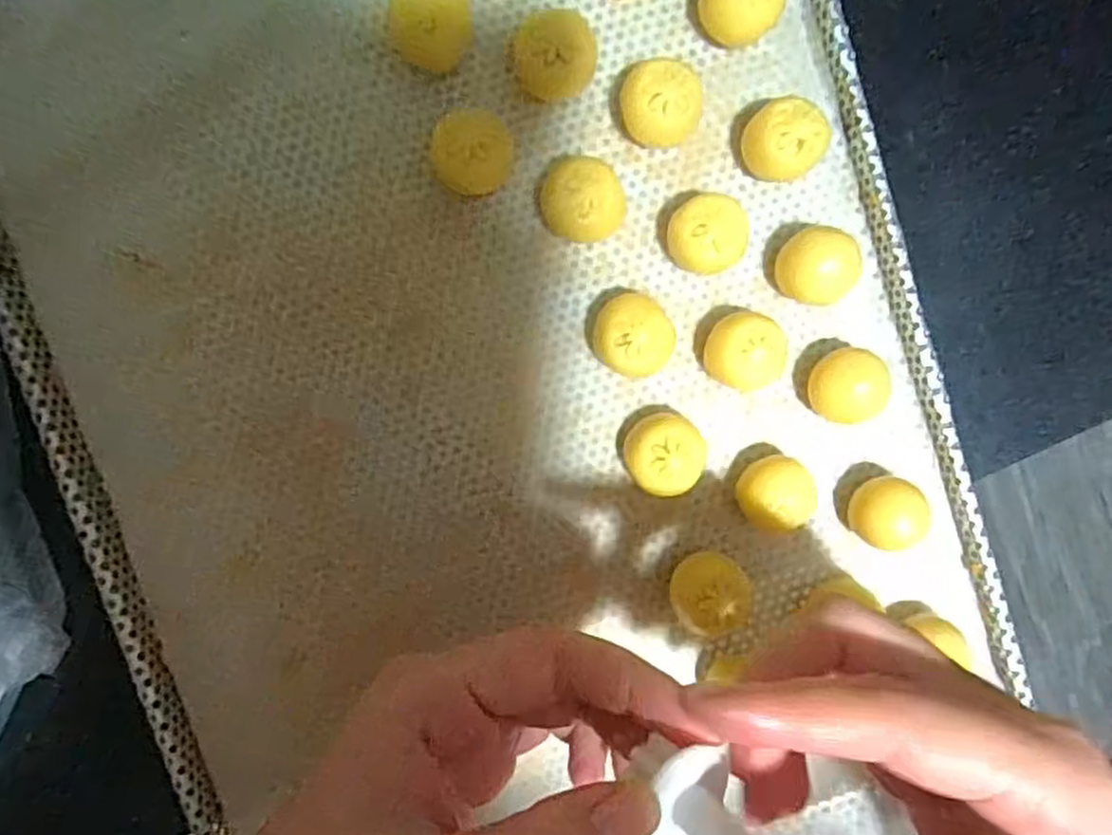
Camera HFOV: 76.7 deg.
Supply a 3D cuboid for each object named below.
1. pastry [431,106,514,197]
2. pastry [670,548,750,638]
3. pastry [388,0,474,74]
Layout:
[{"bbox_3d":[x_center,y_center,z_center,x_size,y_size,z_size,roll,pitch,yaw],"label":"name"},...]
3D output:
[{"bbox_3d":[-0.029,-0.090,0.243,0.025,0.022,0.026,0,95,-4],"label":"pastry"},{"bbox_3d":[0.055,0.063,0.257,0.025,0.026,0.023,0,95,-4],"label":"pastry"},{"bbox_3d":[-0.042,-0.134,0.242,0.027,0.022,0.024,-4,96,-4],"label":"pastry"}]

